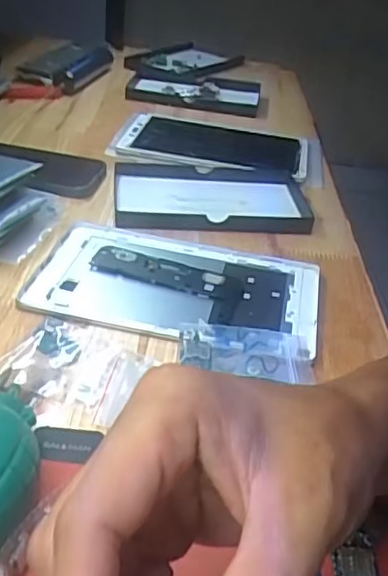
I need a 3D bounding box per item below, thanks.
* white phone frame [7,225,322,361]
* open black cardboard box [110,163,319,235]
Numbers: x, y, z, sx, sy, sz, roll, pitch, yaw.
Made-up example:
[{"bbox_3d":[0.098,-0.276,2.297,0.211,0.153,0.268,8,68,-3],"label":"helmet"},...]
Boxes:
[{"bbox_3d":[-0.011,-0.004,0.472,0.211,0.009,0.131,11,34,5],"label":"white phone frame"},{"bbox_3d":[0.017,-0.088,0.595,0.182,0.024,0.125,2,35,-8],"label":"open black cardboard box"}]

